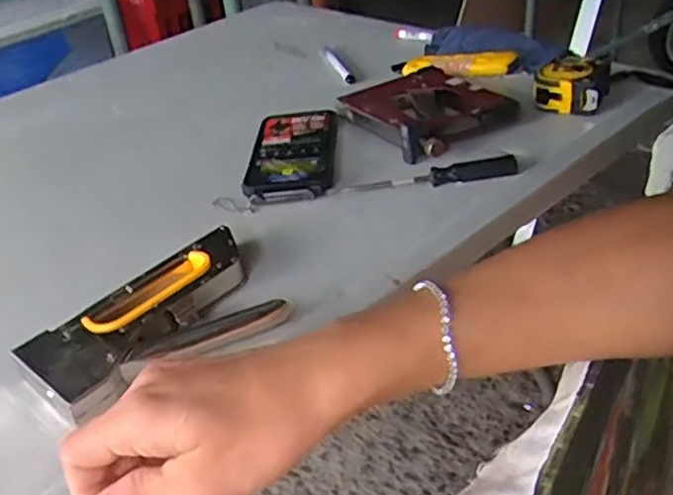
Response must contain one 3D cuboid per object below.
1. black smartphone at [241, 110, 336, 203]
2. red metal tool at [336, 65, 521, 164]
[{"bbox_3d":[-0.043,-0.092,0.640,0.078,0.015,0.176,-3,33,5],"label":"black smartphone"},{"bbox_3d":[0.090,-0.139,0.666,0.125,0.034,0.162,-19,35,-18],"label":"red metal tool"}]

